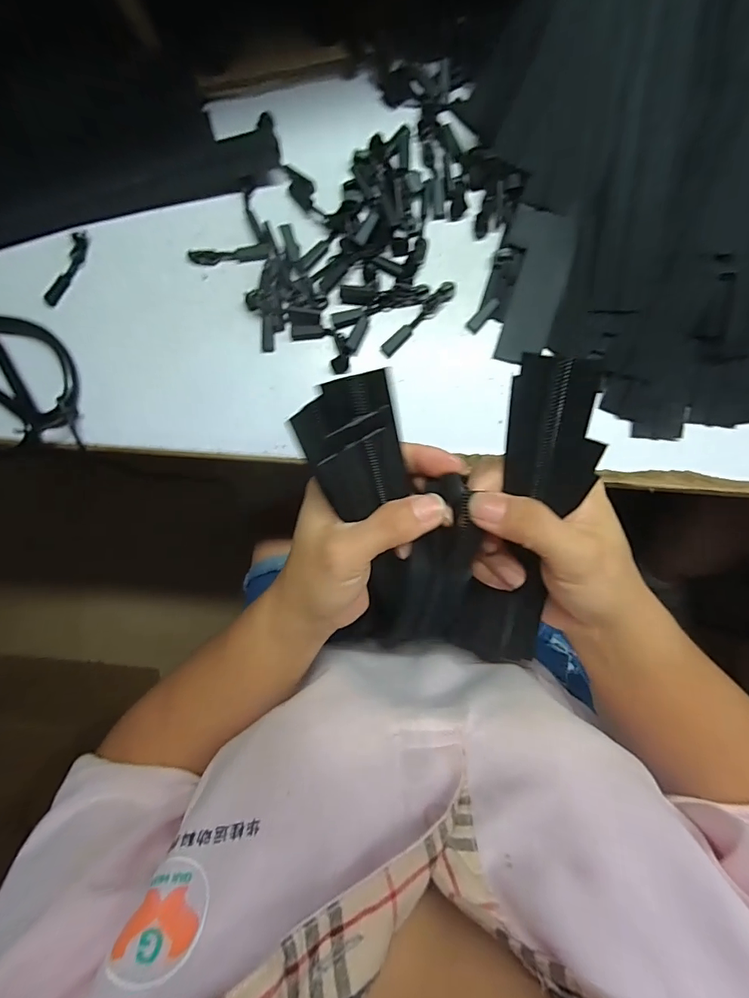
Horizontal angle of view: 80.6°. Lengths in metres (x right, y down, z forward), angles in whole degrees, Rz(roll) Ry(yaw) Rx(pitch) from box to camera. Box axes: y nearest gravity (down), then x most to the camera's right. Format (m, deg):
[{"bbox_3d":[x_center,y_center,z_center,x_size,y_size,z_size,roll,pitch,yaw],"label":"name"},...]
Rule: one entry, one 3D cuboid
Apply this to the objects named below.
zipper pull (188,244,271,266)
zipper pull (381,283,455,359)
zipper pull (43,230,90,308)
[{"bbox_3d":[-0.102,-0.173,0.313,0.057,0.007,0.009,-5,91,4],"label":"zipper pull"},{"bbox_3d":[0.030,-0.122,0.302,0.063,0.006,0.010,-44,88,4],"label":"zipper pull"},{"bbox_3d":[-0.225,-0.168,0.323,0.009,0.008,0.057,30,92,6],"label":"zipper pull"}]

